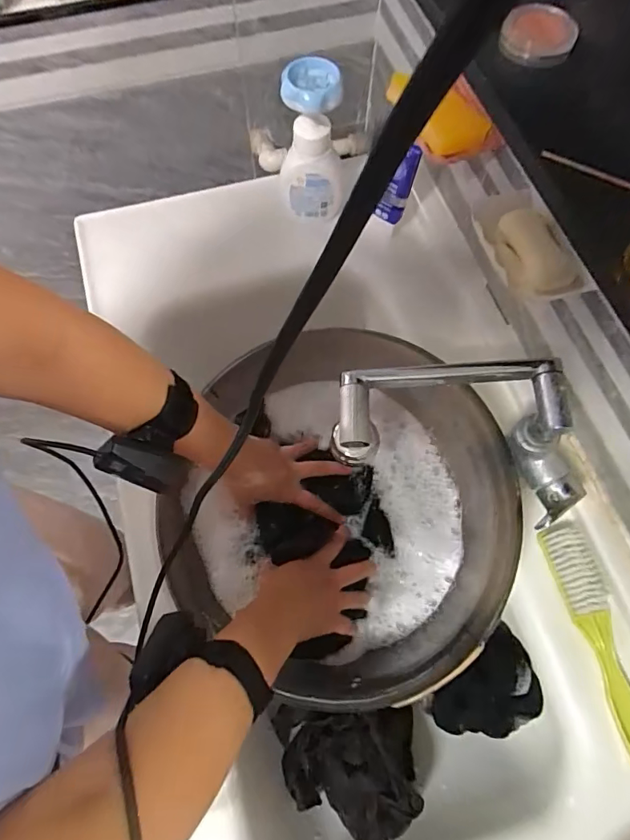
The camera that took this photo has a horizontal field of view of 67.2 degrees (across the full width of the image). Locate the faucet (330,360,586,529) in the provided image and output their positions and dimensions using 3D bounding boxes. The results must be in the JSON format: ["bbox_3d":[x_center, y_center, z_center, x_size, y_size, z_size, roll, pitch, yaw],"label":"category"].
[{"bbox_3d":[0.140,0.007,0.439,0.236,0.100,0.107,16,69,6],"label":"faucet"}]

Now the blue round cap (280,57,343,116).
[{"bbox_3d":[-0.002,-0.378,0.536,0.067,0.035,0.067,0,68,-1],"label":"blue round cap"}]

